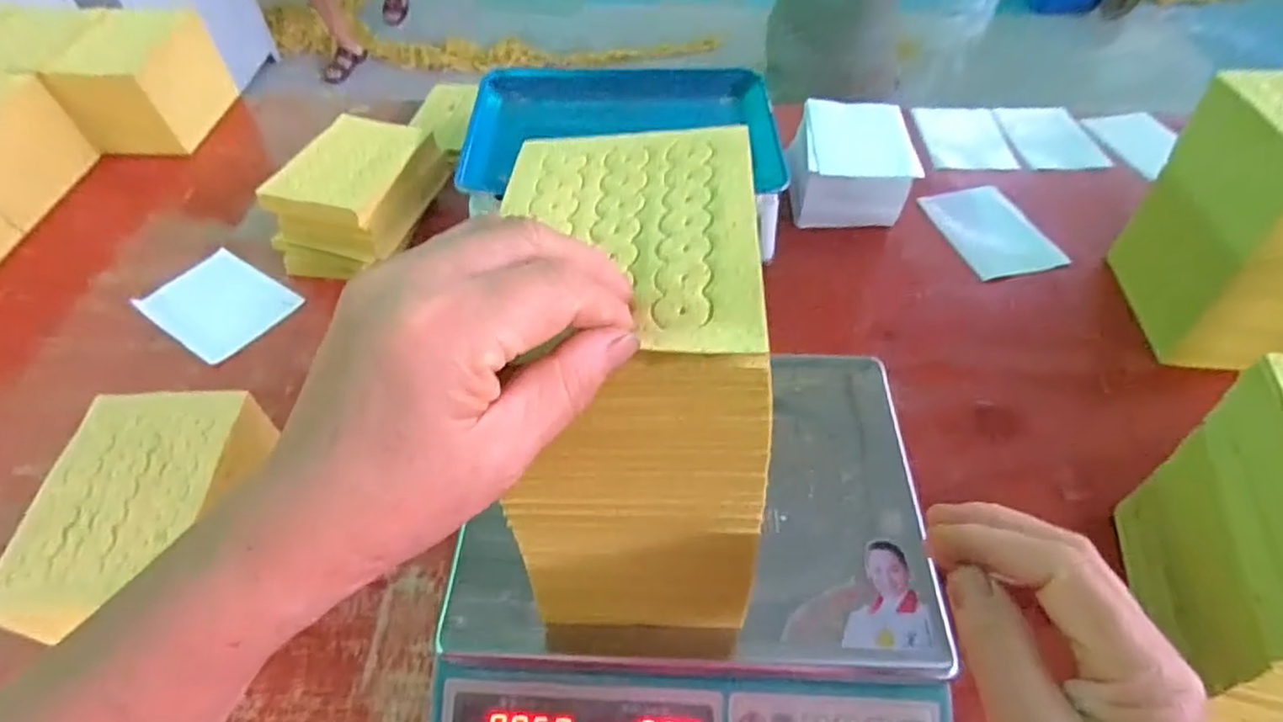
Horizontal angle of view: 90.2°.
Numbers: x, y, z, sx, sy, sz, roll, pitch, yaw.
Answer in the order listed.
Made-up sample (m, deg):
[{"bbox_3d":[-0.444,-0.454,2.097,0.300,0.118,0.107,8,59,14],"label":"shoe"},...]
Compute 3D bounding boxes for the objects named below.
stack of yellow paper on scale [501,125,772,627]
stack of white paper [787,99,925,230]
[{"bbox_3d":[-0.002,0.006,0.331,0.116,0.184,0.181,-1,52,0],"label":"stack of yellow paper on scale"},{"bbox_3d":[0.247,-0.230,0.755,0.121,0.079,0.143,3,52,3],"label":"stack of white paper"}]

